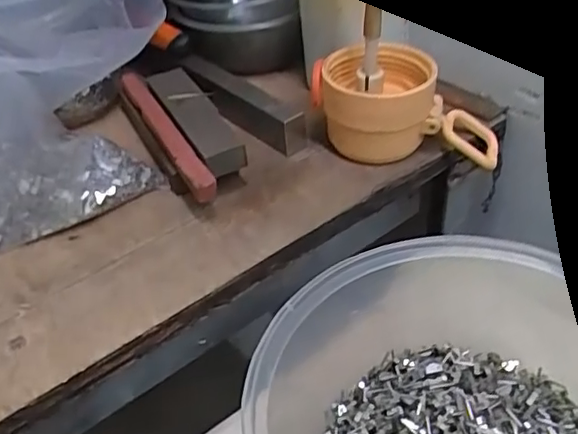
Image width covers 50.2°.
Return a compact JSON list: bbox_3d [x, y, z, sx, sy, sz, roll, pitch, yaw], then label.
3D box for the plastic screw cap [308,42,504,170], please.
[{"bbox_3d":[0.066,-0.063,0.353,0.106,0.050,0.060,10,43,18],"label":"plastic screw cap"}]

